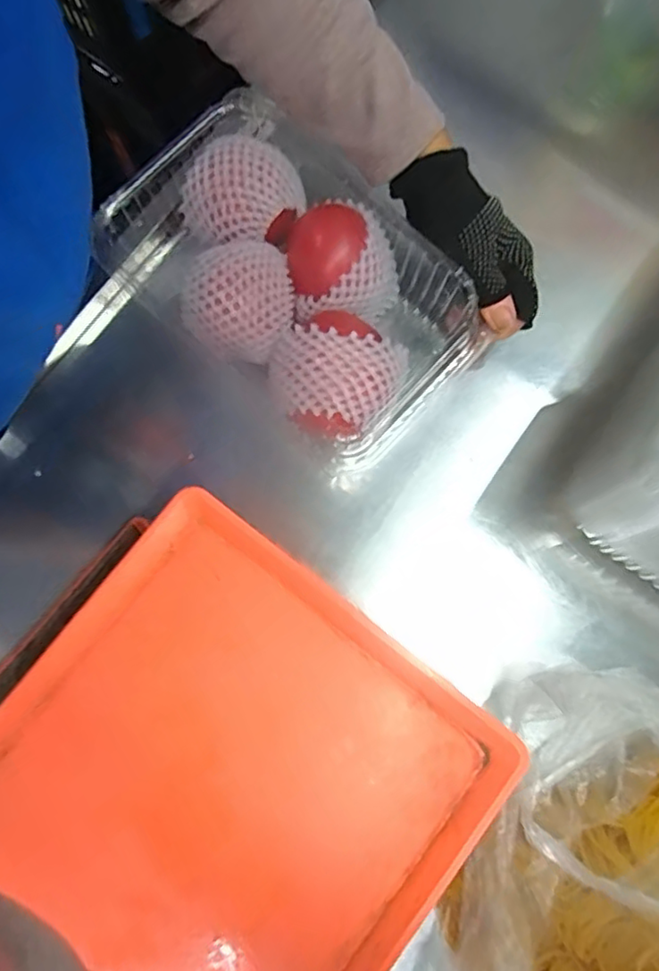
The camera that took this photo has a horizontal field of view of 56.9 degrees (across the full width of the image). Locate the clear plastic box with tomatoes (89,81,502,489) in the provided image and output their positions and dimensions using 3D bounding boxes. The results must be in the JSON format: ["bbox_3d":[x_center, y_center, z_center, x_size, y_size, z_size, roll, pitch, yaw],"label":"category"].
[{"bbox_3d":[-0.027,-0.150,0.464,0.269,0.100,0.171,44,82,8],"label":"clear plastic box with tomatoes"}]

